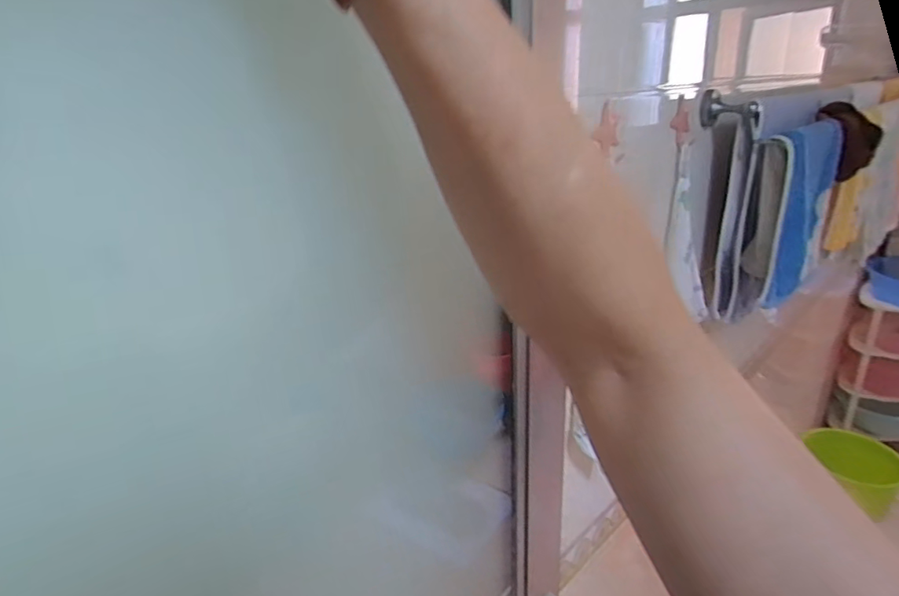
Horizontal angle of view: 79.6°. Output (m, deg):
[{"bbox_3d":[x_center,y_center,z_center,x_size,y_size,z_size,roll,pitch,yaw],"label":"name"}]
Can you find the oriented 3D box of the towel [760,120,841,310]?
[{"bbox_3d":[0.512,-0.119,0.791,0.057,0.246,0.204,16,28,39],"label":"towel"}]

